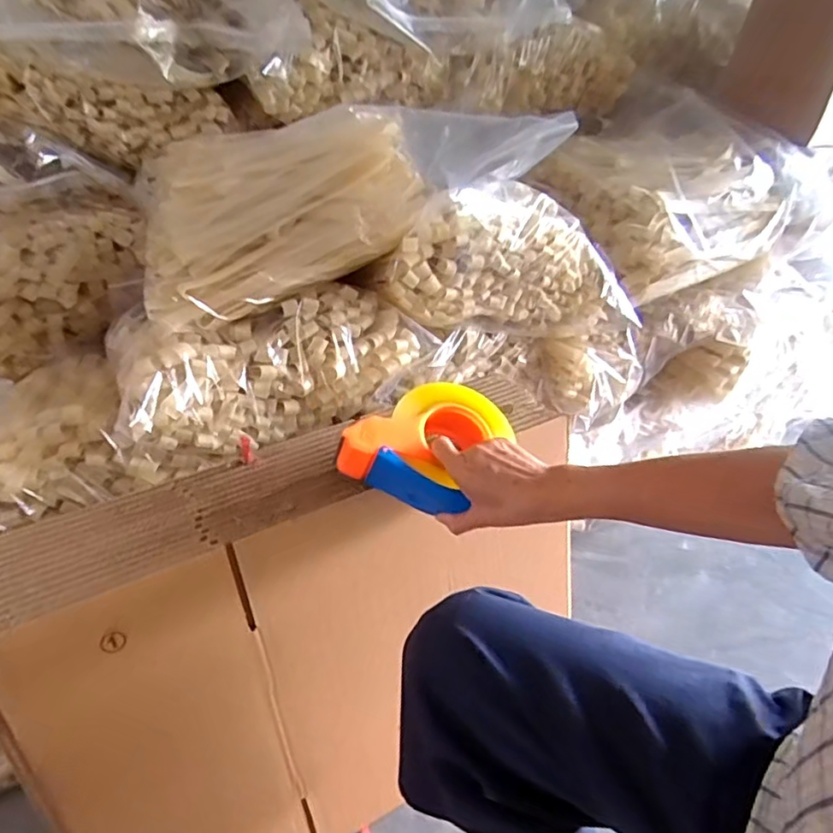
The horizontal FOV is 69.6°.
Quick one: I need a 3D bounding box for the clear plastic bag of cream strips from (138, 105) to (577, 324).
[{"bbox_3d":[-0.101,-0.297,0.755,0.498,0.133,0.258,-24,40,-12],"label":"clear plastic bag of cream strips"}]

